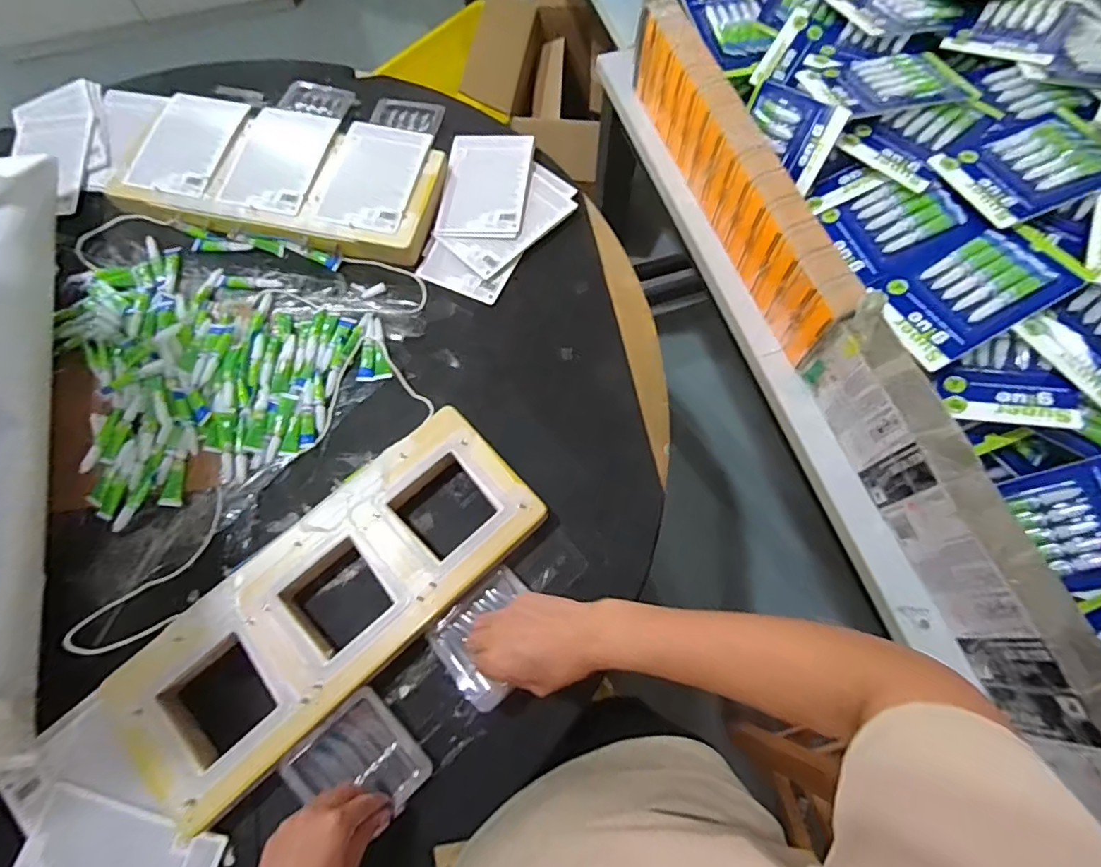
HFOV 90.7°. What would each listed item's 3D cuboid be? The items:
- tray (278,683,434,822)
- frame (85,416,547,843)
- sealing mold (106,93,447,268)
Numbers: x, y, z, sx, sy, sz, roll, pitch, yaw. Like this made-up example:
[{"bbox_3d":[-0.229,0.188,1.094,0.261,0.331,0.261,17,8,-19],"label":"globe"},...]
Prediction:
[{"bbox_3d":[-0.176,0.308,0.507,0.104,0.029,0.094,42,76,15],"label":"tray"},{"bbox_3d":[-0.217,0.166,0.556,0.436,0.048,0.168,-41,74,-13],"label":"frame"},{"bbox_3d":[-0.364,-0.355,0.741,0.421,0.042,0.191,12,70,6],"label":"sealing mold"}]

